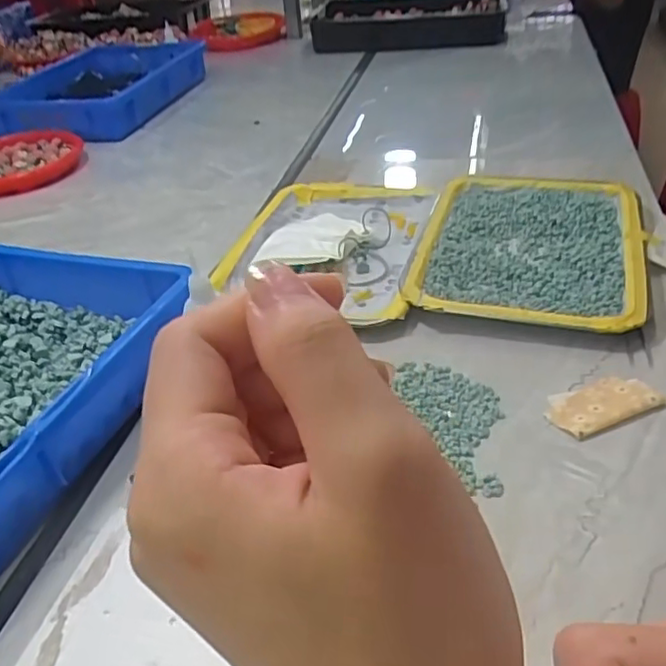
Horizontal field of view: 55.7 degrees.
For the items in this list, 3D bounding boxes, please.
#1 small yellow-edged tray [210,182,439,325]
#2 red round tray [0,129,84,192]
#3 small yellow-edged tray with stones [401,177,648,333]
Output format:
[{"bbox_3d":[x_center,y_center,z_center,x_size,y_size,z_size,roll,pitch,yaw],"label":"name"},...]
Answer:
[{"bbox_3d":[-0.004,-0.087,0.608,0.175,0.021,0.248,4,36,14],"label":"small yellow-edged tray"},{"bbox_3d":[-0.453,-0.248,0.891,0.177,0.031,0.190,-24,38,-23],"label":"red round tray"},{"bbox_3d":[0.177,-0.083,0.571,0.186,0.022,0.261,6,37,17],"label":"small yellow-edged tray with stones"}]

